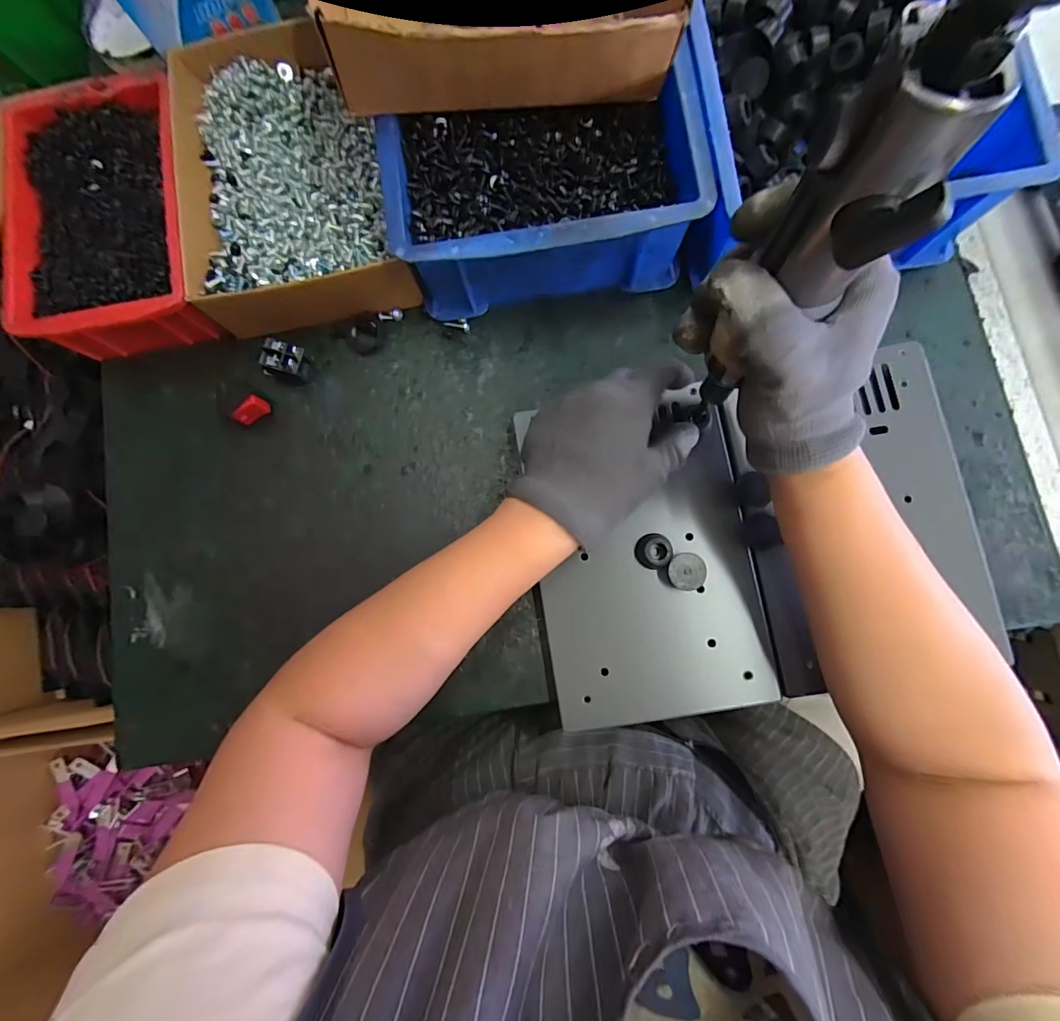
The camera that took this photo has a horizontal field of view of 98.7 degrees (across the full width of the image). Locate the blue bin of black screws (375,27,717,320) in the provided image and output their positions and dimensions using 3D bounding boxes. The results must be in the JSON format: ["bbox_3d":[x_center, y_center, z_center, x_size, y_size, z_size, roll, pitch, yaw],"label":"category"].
[{"bbox_3d":[0.010,-0.220,0.330,0.202,0.085,0.128,-8,83,2],"label":"blue bin of black screws"}]

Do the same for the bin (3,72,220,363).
[{"bbox_3d":[-0.321,-0.223,0.357,0.133,0.058,0.198,-10,82,2],"label":"bin"}]

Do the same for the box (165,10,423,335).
[{"bbox_3d":[-0.187,-0.259,0.359,0.149,0.054,0.227,-13,82,1],"label":"box"}]

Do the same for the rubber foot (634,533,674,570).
[{"bbox_3d":[0.086,0.027,0.315,0.024,0.013,0.025,0,83,3],"label":"rubber foot"}]

